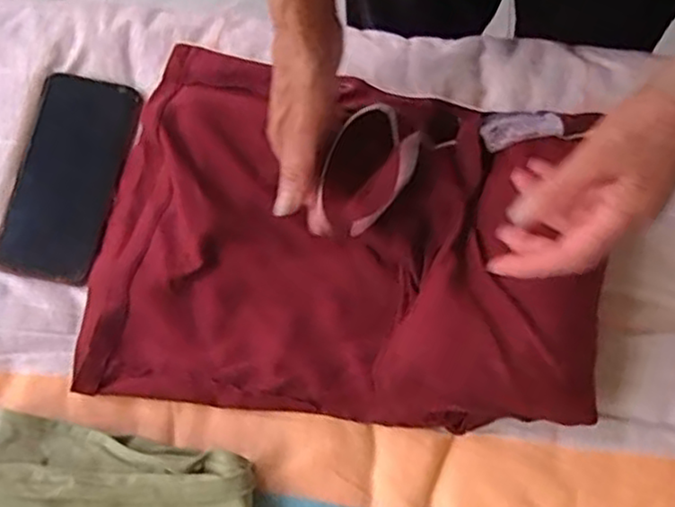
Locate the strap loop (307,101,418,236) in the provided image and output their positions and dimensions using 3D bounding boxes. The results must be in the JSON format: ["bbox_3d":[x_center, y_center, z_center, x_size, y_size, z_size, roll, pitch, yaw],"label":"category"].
[{"bbox_3d":[0.023,-0.063,0.489,0.063,0.041,0.108,11,74,4],"label":"strap loop"}]

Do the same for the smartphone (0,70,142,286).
[{"bbox_3d":[-0.208,-0.061,0.534,0.078,0.008,0.162,11,74,4],"label":"smartphone"}]

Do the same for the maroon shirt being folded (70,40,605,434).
[{"bbox_3d":[0.002,-0.020,0.492,0.346,0.064,0.254,6,74,3],"label":"maroon shirt being folded"}]

